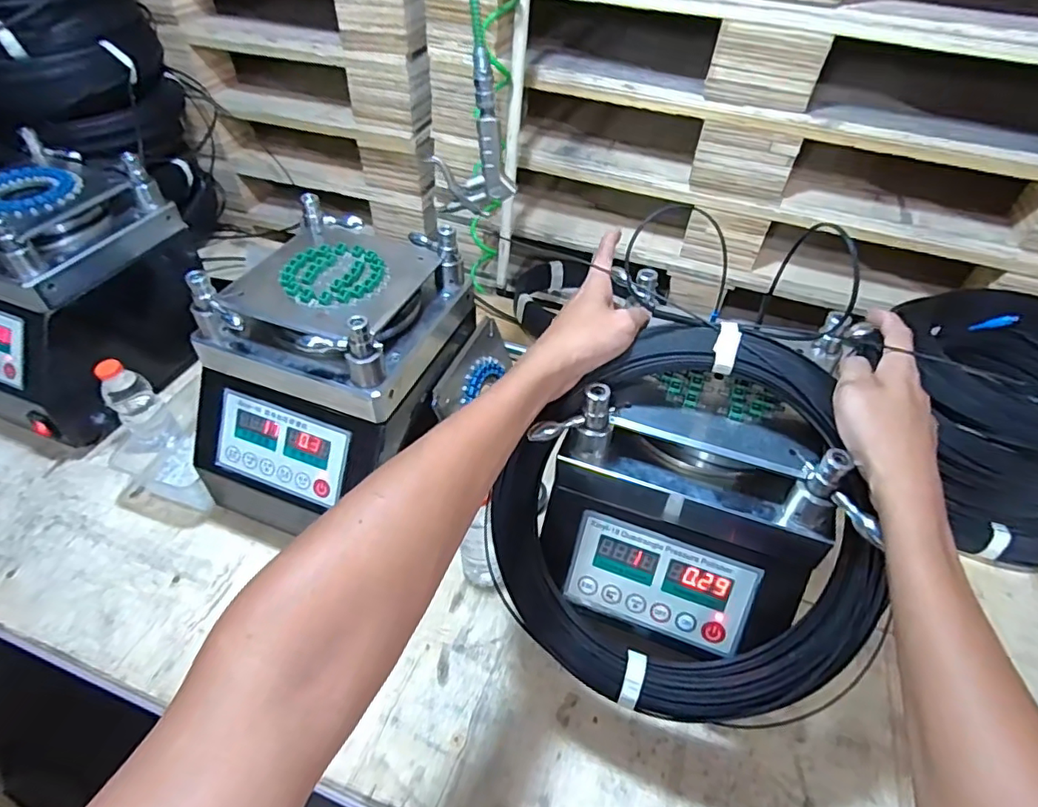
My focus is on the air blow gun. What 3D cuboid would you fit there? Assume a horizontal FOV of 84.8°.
[{"bbox_3d":[-0.051,-0.297,0.640,0.087,0.168,0.021,2,47,0],"label":"air blow gun"}]

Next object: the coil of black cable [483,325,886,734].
[{"bbox_3d":[0.132,0.102,0.440,0.296,0.040,0.281,0,91,16],"label":"coil of black cable"}]

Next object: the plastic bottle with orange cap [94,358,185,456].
[{"bbox_3d":[-0.478,0.006,0.711,0.060,0.133,0.054,-35,56,-29],"label":"plastic bottle with orange cap"}]

